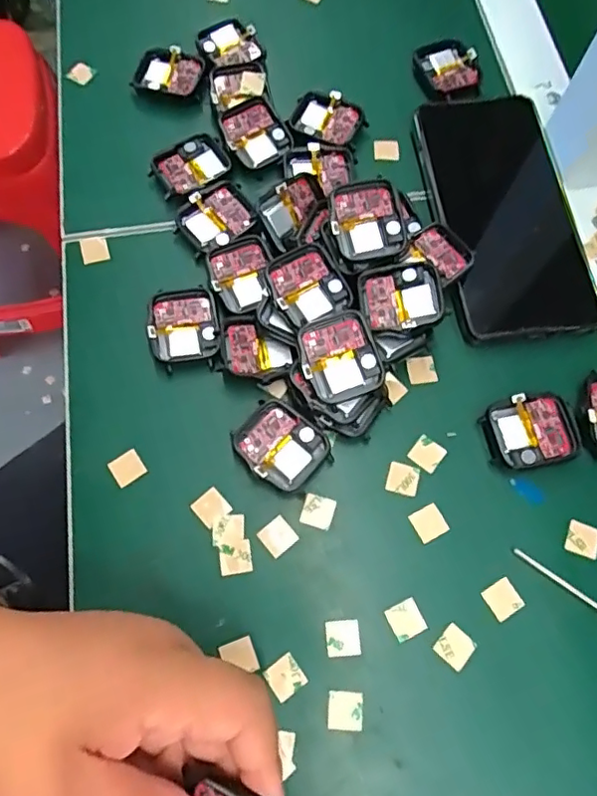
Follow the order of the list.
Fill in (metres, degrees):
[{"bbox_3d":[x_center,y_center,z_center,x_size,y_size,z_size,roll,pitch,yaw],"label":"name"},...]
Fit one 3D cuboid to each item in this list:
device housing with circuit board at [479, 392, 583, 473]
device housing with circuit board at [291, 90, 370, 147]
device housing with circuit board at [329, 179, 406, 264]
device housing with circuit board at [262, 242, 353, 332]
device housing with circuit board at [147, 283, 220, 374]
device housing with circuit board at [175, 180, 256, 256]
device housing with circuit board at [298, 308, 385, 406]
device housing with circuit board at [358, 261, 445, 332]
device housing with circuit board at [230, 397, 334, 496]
[{"bbox_3d":[0.121,0.018,0.298,0.046,0.009,0.037,-9,71,-6],"label":"device housing with circuit board"},{"bbox_3d":[0.019,-0.177,0.364,0.044,0.012,0.036,29,71,8],"label":"device housing with circuit board"},{"bbox_3d":[0.036,-0.094,0.304,0.038,0.006,0.042,-11,85,-2],"label":"device housing with circuit board"},{"bbox_3d":[0.004,-0.059,0.302,0.039,0.008,0.042,-26,73,-11],"label":"device housing with circuit board"},{"bbox_3d":[-0.063,-0.038,0.316,0.037,0.016,0.042,-10,71,-6],"label":"device housing with circuit board"},{"bbox_3d":[-0.048,-0.107,0.338,0.043,0.011,0.035,-29,74,-12],"label":"device housing with circuit board"},{"bbox_3d":[0.021,-0.020,0.287,0.038,0.006,0.042,-22,86,-5],"label":"device housing with circuit board"},{"bbox_3d":[0.053,-0.053,0.299,0.039,0.010,0.037,-8,70,-5],"label":"device housing with circuit board"},{"bbox_3d":[-0.009,0.025,0.294,0.044,0.012,0.038,40,73,11],"label":"device housing with circuit board"}]

